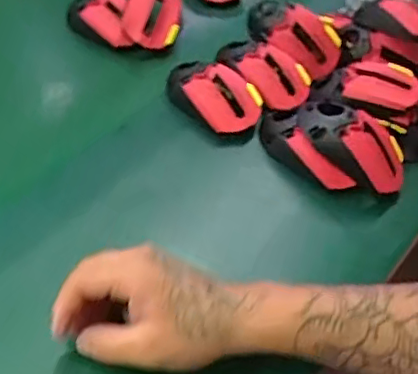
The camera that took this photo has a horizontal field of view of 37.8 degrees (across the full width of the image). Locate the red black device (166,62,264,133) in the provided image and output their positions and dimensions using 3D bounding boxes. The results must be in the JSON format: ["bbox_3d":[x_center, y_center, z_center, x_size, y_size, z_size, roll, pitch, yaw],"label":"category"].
[{"bbox_3d":[0.002,-0.097,0.651,0.111,0.044,0.065,37,53,27],"label":"red black device"}]

